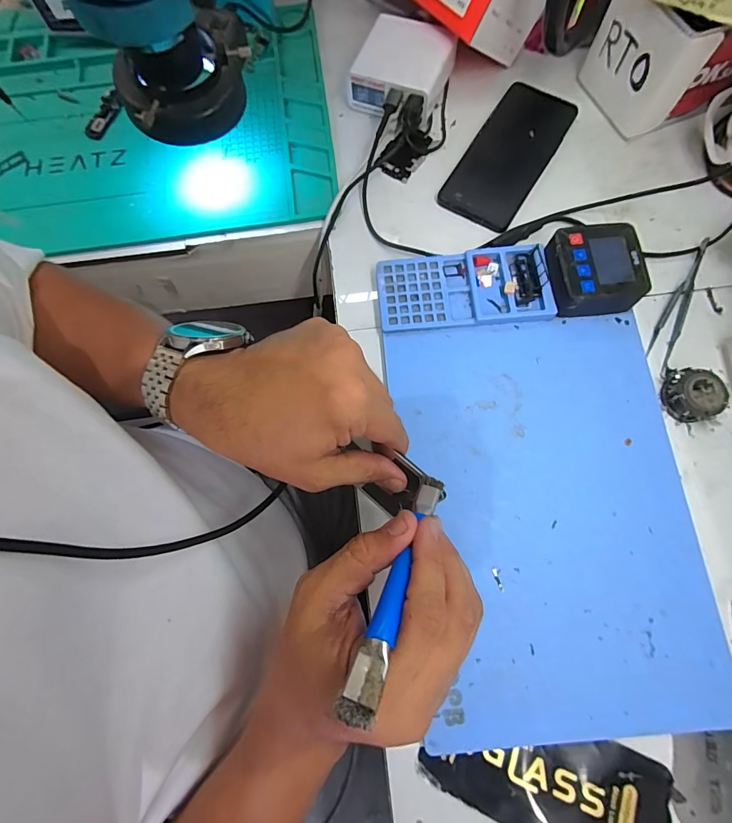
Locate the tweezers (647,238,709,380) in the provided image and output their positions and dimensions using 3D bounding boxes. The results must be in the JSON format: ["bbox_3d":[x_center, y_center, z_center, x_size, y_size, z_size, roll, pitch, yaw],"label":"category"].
[{"bbox_3d":[0.280,-0.096,0.363,0.021,0.007,0.138,26,78,8],"label":"tweezers"}]

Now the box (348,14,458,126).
[{"bbox_3d":[0.036,-0.352,0.417,0.090,0.040,0.093,26,78,8],"label":"box"}]

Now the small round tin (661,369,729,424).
[{"bbox_3d":[0.269,-0.013,0.333,0.041,0.022,0.038,0,75,2],"label":"small round tin"}]

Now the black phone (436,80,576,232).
[{"bbox_3d":[0.147,-0.262,0.411,0.075,0.011,0.176,31,79,9],"label":"black phone"}]

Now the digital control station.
[{"bbox_3d":[0.195,-0.121,0.355,0.075,0.038,0.070,-6,75,0],"label":"digital control station"}]

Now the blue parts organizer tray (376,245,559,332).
[{"bbox_3d":[0.085,-0.108,0.362,0.147,0.019,0.070,-6,75,1],"label":"blue parts organizer tray"}]

